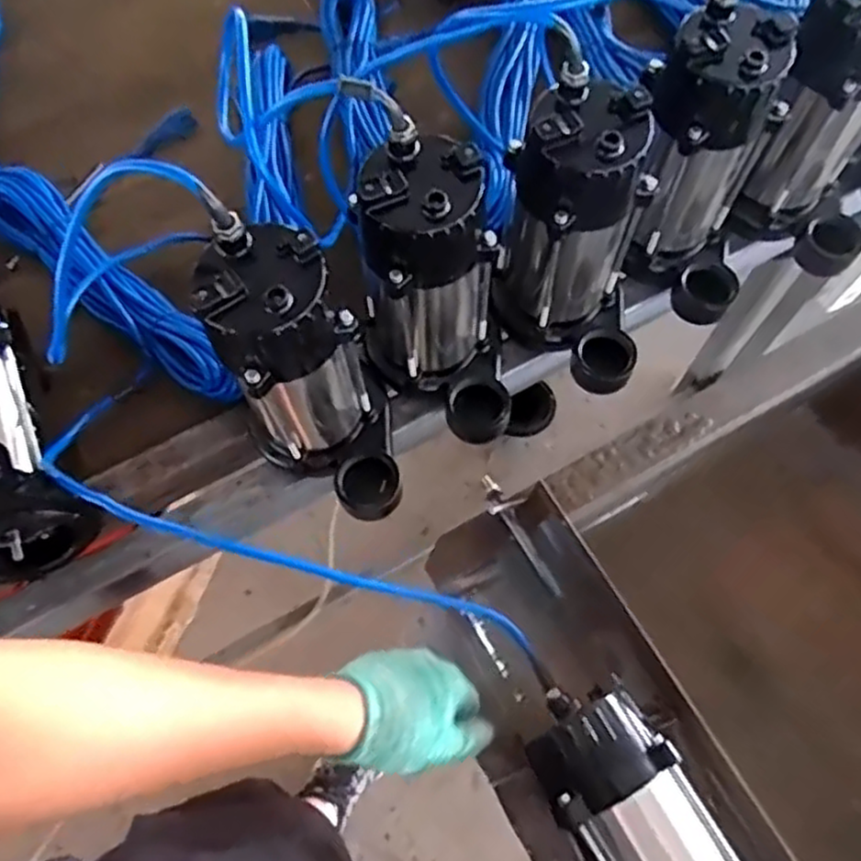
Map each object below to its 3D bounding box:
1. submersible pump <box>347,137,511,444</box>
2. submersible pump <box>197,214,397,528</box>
[{"bbox_3d":[0.013,-0.094,0.583,0.104,0.234,0.152,-24,69,-8],"label":"submersible pump"},{"bbox_3d":[-0.095,-0.025,0.556,0.117,0.239,0.139,-11,67,-3],"label":"submersible pump"}]

